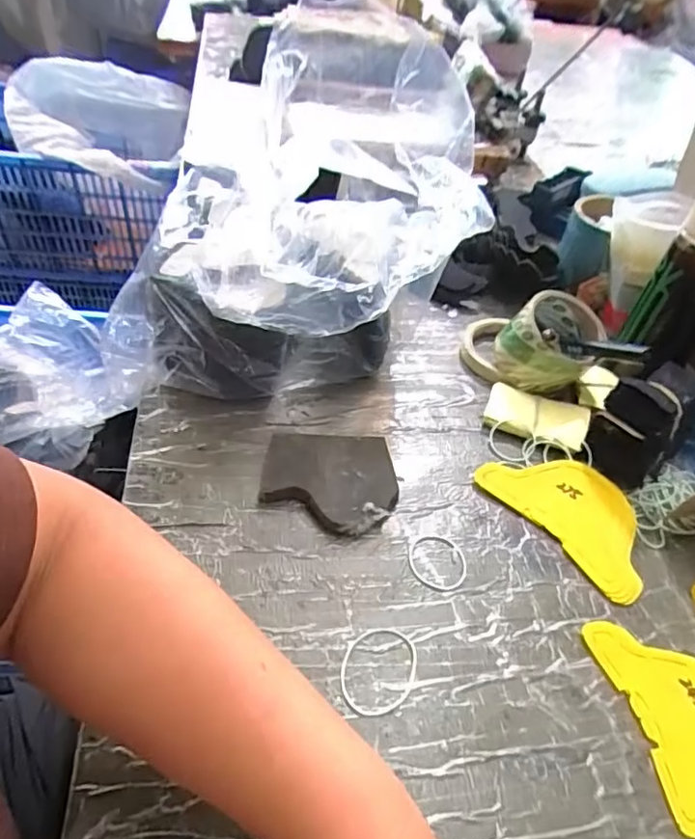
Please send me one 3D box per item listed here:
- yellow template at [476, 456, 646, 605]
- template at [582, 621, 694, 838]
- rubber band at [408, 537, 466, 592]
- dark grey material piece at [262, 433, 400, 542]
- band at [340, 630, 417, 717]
[{"bbox_3d":[0.194,0.075,0.491,0.087,0.013,0.150,-28,55,-30],"label":"yellow template"},{"bbox_3d":[0.226,0.194,0.386,0.086,0.005,0.126,-6,46,-12],"label":"template"},{"bbox_3d":[0.070,0.111,0.448,0.046,0.004,0.047,3,45,-3],"label":"rubber band"},{"bbox_3d":[-0.015,0.051,0.474,0.106,0.022,0.089,4,45,-3],"label":"dark grey material piece"},{"bbox_3d":[0.020,0.165,0.381,0.048,0.004,0.059,16,45,10],"label":"band"}]

